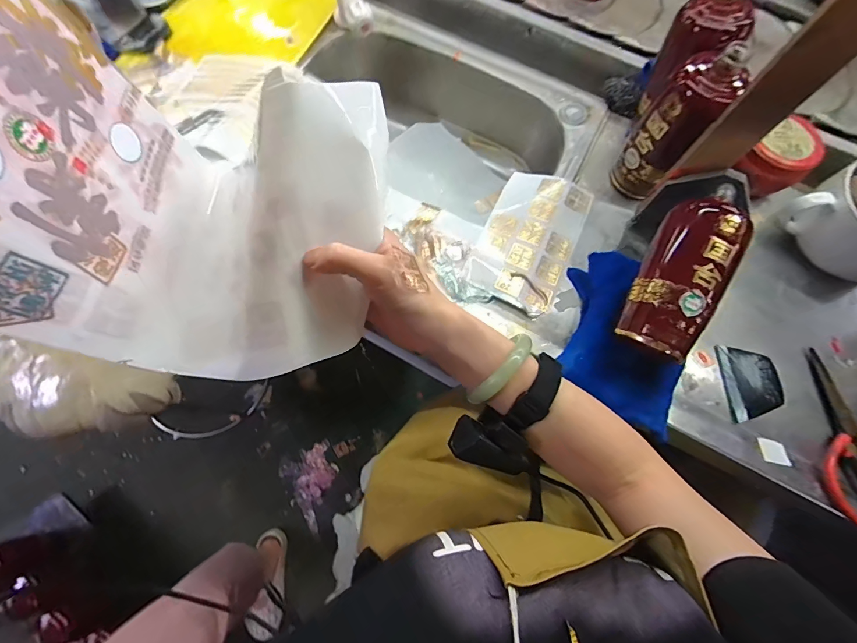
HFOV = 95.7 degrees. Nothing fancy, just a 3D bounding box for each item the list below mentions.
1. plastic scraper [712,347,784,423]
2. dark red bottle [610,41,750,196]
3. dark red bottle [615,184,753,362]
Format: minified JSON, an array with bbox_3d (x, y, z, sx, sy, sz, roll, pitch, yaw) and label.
[{"bbox_3d":[0.390,0.074,0.468,0.064,0.010,0.088,0,74,-1],"label":"plastic scraper"},{"bbox_3d":[0.288,-0.228,0.469,0.069,0.181,0.064,41,78,10],"label":"dark red bottle"},{"bbox_3d":[0.270,-0.056,0.399,0.075,0.062,0.181,26,90,7],"label":"dark red bottle"}]

